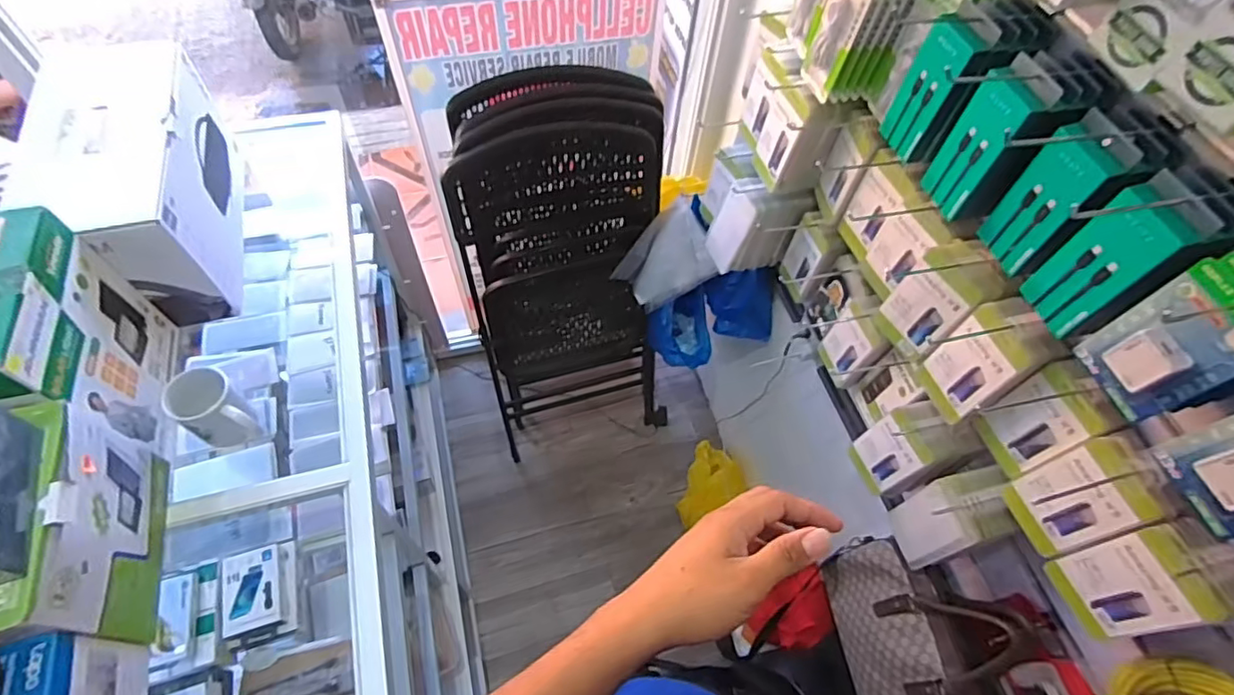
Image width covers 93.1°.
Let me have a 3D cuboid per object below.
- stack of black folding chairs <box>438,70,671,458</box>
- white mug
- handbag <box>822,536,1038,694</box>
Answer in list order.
[{"bbox_3d":[-0.143,-0.150,1.694,0.525,1.079,0.457,-14,61,-12],"label":"stack of black folding chairs"},{"bbox_3d":[-0.559,0.087,0.814,0.096,0.084,0.078,34,62,16],"label":"white mug"},{"bbox_3d":[0.515,0.511,0.976,0.137,0.362,0.358,-8,60,-9],"label":"handbag"}]

